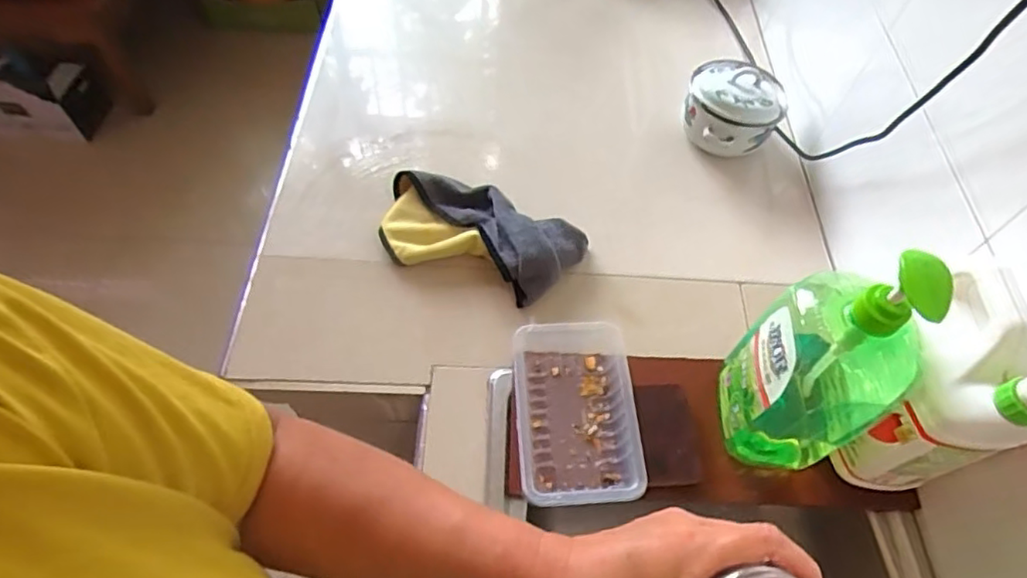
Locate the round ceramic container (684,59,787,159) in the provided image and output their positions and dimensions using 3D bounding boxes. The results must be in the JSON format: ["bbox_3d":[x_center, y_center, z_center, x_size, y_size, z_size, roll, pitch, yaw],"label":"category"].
[{"bbox_3d":[0.306,-0.247,0.867,0.132,0.114,0.108,22,60,10],"label":"round ceramic container"}]

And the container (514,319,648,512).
[{"bbox_3d":[0.063,0.123,0.637,0.120,0.049,0.167,-1,58,-4],"label":"container"}]

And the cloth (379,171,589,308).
[{"bbox_3d":[-0.049,-0.070,0.755,0.262,0.062,0.138,26,60,13],"label":"cloth"}]

